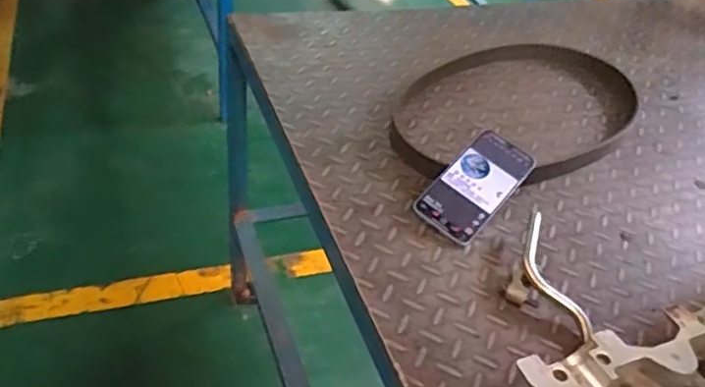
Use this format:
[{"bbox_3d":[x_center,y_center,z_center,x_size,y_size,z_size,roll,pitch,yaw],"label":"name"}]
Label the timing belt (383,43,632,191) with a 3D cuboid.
[{"bbox_3d":[0.258,-0.130,0.952,0.281,0.043,0.493,31,45,27],"label":"timing belt"}]

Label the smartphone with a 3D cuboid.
[{"bbox_3d":[0.149,-0.012,0.759,0.078,0.012,0.154,40,68,16],"label":"smartphone"}]

